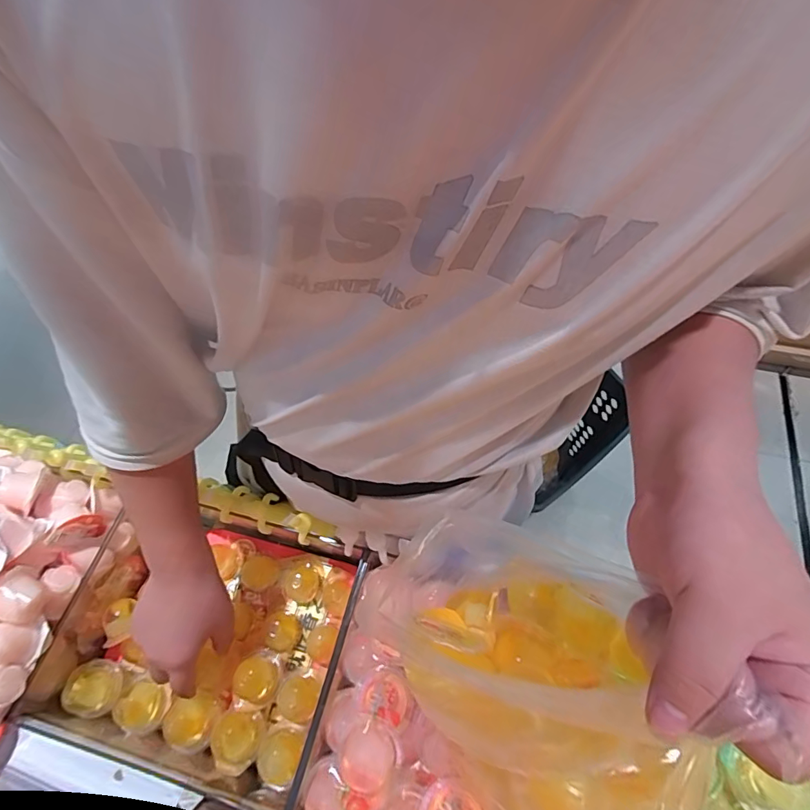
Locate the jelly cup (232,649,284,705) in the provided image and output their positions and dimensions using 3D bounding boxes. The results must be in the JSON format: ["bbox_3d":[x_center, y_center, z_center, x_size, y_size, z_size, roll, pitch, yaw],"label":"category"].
[{"bbox_3d":[-0.161,0.297,0.489,0.041,0.038,0.049,2,60,5],"label":"jelly cup"}]

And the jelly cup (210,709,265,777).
[{"bbox_3d":[-0.176,0.349,0.464,0.049,0.038,0.052,-2,60,3],"label":"jelly cup"}]

